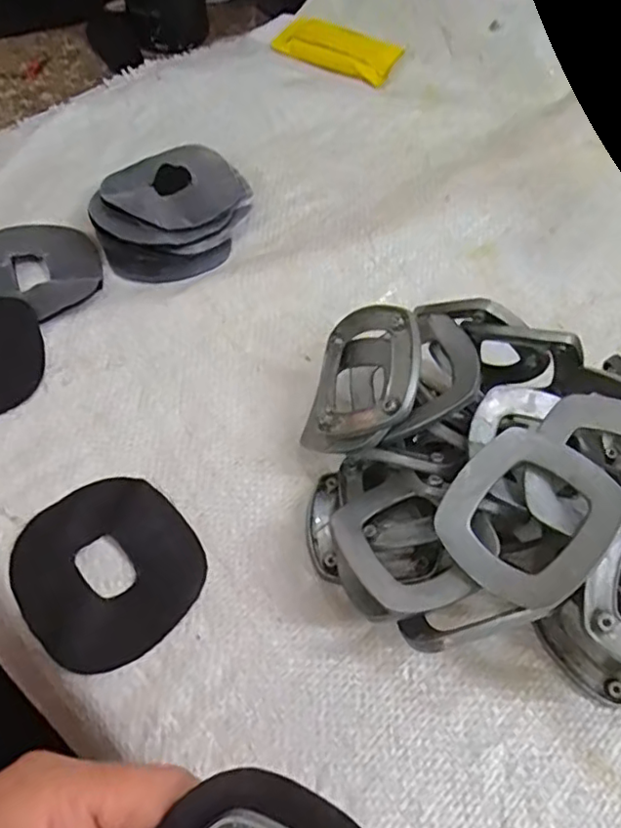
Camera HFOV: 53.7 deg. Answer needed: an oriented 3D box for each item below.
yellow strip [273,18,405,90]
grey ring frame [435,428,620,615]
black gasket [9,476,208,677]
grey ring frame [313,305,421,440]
[{"bbox_3d":[0.022,-0.303,0.507,0.105,0.008,0.060,27,62,16],"label":"yellow strip"},{"bbox_3d":[0.082,0.038,0.230,0.061,0.009,0.055,-47,60,-4],"label":"grey ring frame"},{"bbox_3d":[-0.090,0.068,0.273,0.075,0.005,0.080,-39,66,-22],"label":"black gasket"},{"bbox_3d":[0.022,-0.014,0.287,0.068,0.016,0.065,-16,59,41],"label":"grey ring frame"}]

